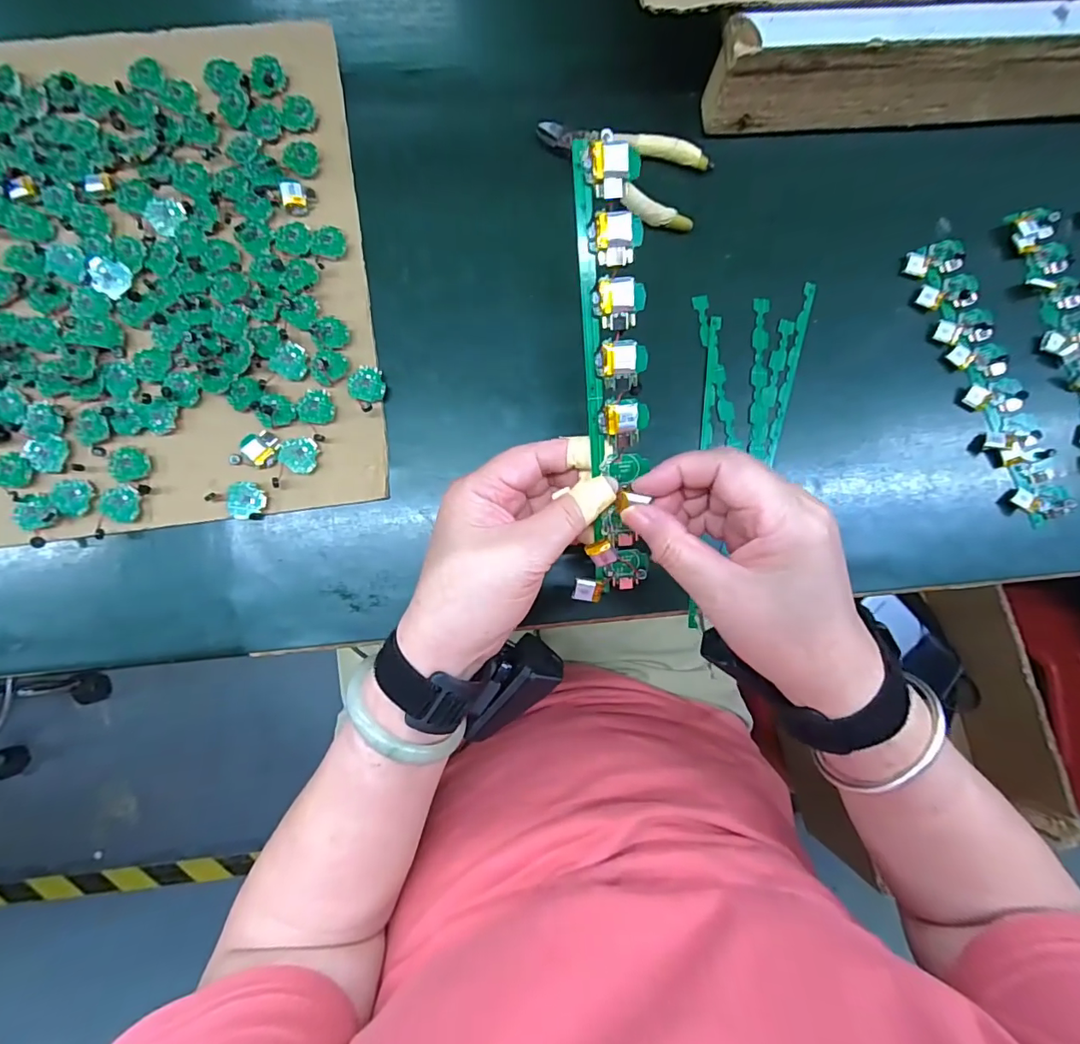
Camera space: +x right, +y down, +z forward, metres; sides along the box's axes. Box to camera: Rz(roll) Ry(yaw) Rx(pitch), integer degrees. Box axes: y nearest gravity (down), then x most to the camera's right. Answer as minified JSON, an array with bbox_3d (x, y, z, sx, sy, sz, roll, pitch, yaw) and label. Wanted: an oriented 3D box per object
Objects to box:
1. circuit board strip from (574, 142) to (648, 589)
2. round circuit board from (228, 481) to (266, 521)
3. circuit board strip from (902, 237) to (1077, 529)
[{"bbox_3d":[0.036,-0.063,0.247,0.035,0.014,0.220,-5,108,-2],"label":"circuit board strip"},{"bbox_3d":[-0.197,-0.014,0.328,0.024,0.006,0.024,0,90,-7],"label":"round circuit board"},{"bbox_3d":[0.330,-0.103,0.358,0.044,0.009,0.217,-21,86,-3],"label":"circuit board strip"}]

